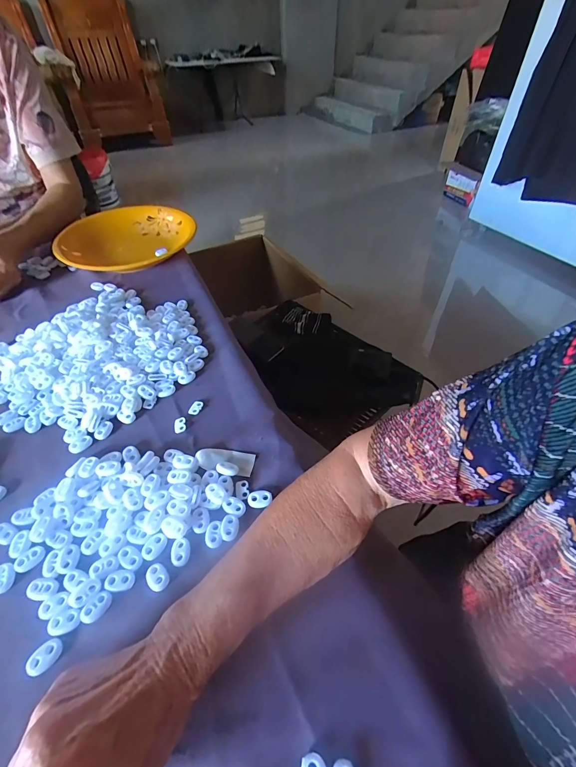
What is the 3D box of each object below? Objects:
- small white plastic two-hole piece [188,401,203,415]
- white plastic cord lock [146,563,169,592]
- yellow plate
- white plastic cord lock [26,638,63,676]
[{"bbox_3d":[-0.108,0.027,0.396,0.013,0.004,0.019,19,49,15],"label":"small white plastic two-hole piece"},{"bbox_3d":[-0.105,0.155,0.273,0.015,0.004,0.022,-33,56,-28],"label":"white plastic cord lock"},{"bbox_3d":[-0.287,-0.263,0.631,0.194,0.047,0.232,10,48,11],"label":"yellow plate"},{"bbox_3d":[-0.172,0.193,0.240,0.022,0.004,0.016,-35,57,-30],"label":"white plastic cord lock"}]

